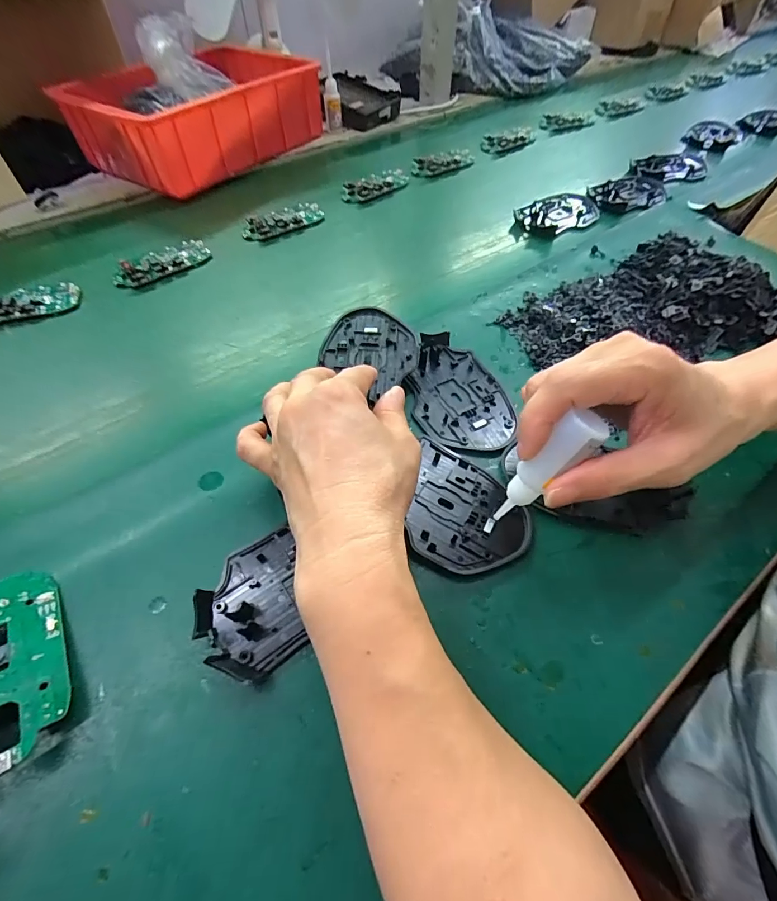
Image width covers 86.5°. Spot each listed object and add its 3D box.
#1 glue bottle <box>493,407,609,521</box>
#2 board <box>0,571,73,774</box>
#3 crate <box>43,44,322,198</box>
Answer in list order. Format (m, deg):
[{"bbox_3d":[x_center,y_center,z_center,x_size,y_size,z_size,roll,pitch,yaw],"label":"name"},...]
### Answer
[{"bbox_3d":[0.079,0.012,0.219,0.017,0.084,0.016,-1,52,-29],"label":"glue bottle"},{"bbox_3d":[-0.188,0.103,0.204,0.046,0.004,0.097,-18,51,-29],"label":"board"},{"bbox_3d":[-0.241,-0.452,0.557,0.199,0.089,0.298,36,63,19],"label":"crate"}]

